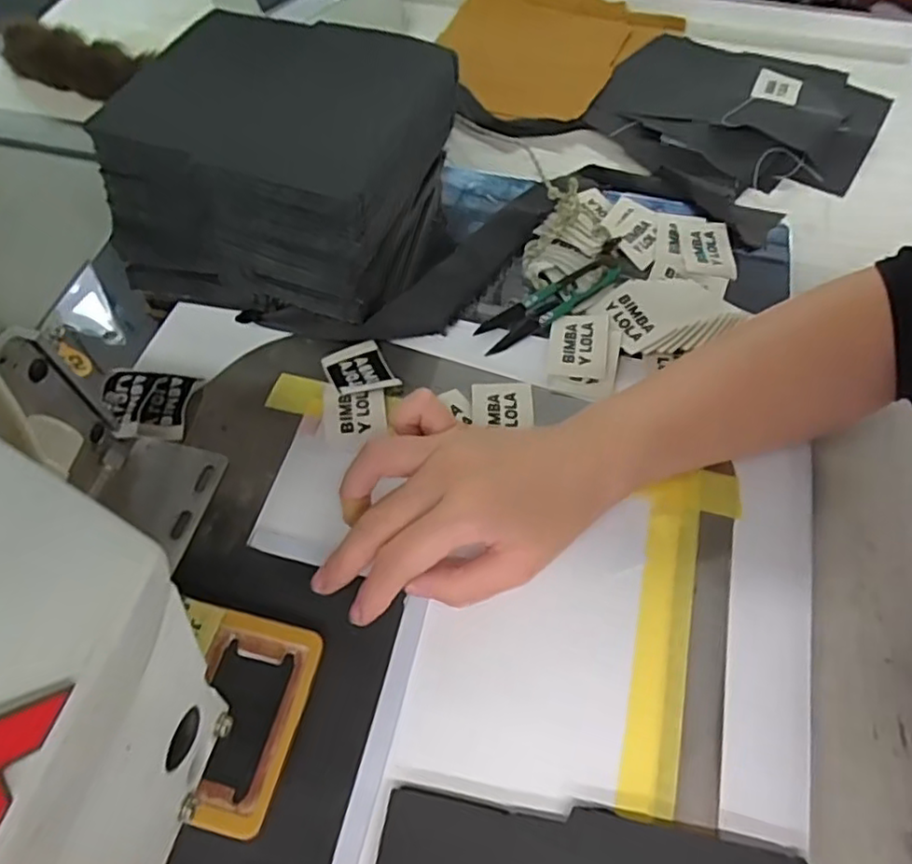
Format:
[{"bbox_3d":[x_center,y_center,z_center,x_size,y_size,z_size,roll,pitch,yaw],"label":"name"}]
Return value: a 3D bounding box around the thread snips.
[{"bbox_3d":[0.067,-0.088,0.408,0.120,0.010,0.026,-30,63,-16],"label":"thread snips"}]

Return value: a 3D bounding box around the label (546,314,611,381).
[{"bbox_3d":[0.073,-0.053,0.391,0.035,0.004,0.047,8,60,6],"label":"label"}]

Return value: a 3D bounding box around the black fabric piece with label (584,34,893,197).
[{"bbox_3d":[0.226,-0.259,0.533,0.207,0.025,0.226,28,64,16],"label":"black fabric piece with label"}]

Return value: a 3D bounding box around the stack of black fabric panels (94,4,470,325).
[{"bbox_3d":[-0.102,-0.159,0.405,0.162,0.099,0.166,16,61,10],"label":"stack of black fabric panels"}]

